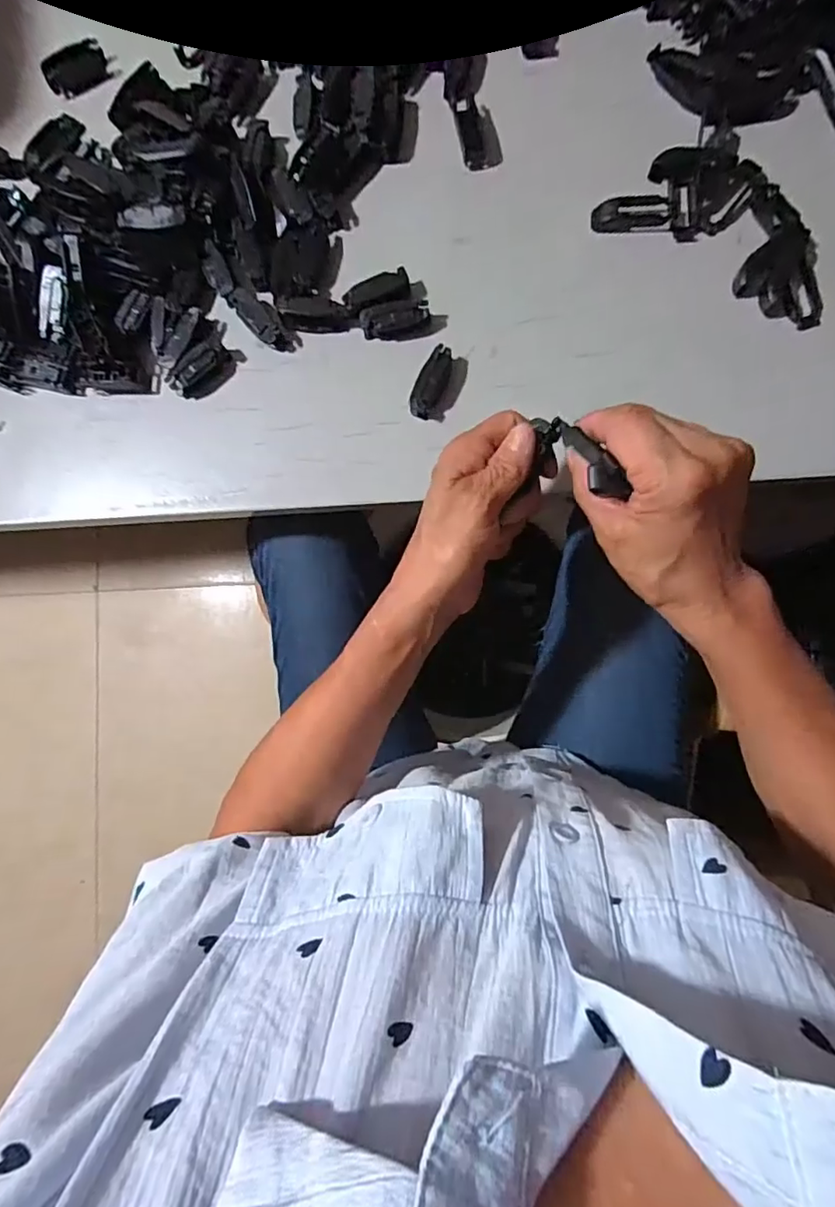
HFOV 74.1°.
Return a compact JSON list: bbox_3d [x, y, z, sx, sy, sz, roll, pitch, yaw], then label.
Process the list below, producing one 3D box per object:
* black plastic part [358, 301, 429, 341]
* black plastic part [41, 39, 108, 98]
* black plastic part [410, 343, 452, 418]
[{"bbox_3d":[-0.015,-0.200,0.391,0.047,0.016,0.018,-7,86,4],"label":"black plastic part"},{"bbox_3d":[-0.264,-0.414,0.427,0.048,0.005,0.026,-30,114,0],"label":"black plastic part"},{"bbox_3d":[0.010,-0.154,0.386,0.017,0.020,0.048,25,89,6],"label":"black plastic part"}]

